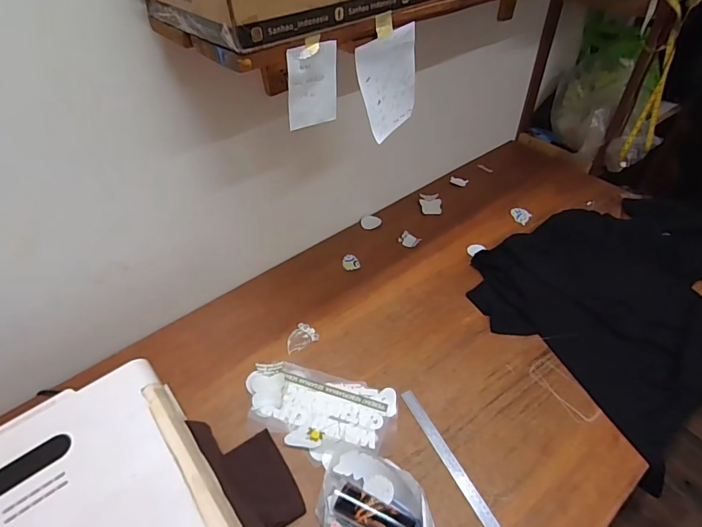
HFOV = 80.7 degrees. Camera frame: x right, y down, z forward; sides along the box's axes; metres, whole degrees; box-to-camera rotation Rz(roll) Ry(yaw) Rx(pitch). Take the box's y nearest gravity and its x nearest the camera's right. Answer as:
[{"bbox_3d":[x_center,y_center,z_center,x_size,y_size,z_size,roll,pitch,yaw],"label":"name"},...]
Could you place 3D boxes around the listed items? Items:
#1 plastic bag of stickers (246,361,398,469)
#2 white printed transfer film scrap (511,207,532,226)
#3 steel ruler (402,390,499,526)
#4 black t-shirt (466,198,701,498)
[{"bbox_3d":[-0.073,0.304,0.857,0.313,0.014,0.176,13,47,13],"label":"plastic bag of stickers"},{"bbox_3d":[0.533,-0.152,1.296,0.050,0.005,0.075,-32,49,-5],"label":"white printed transfer film scrap"},{"bbox_3d":[0.195,0.385,0.784,0.025,0.005,0.328,-26,53,-12],"label":"steel ruler"},{"bbox_3d":[0.720,0.050,1.063,0.773,0.091,0.573,-25,50,-22],"label":"black t-shirt"}]

